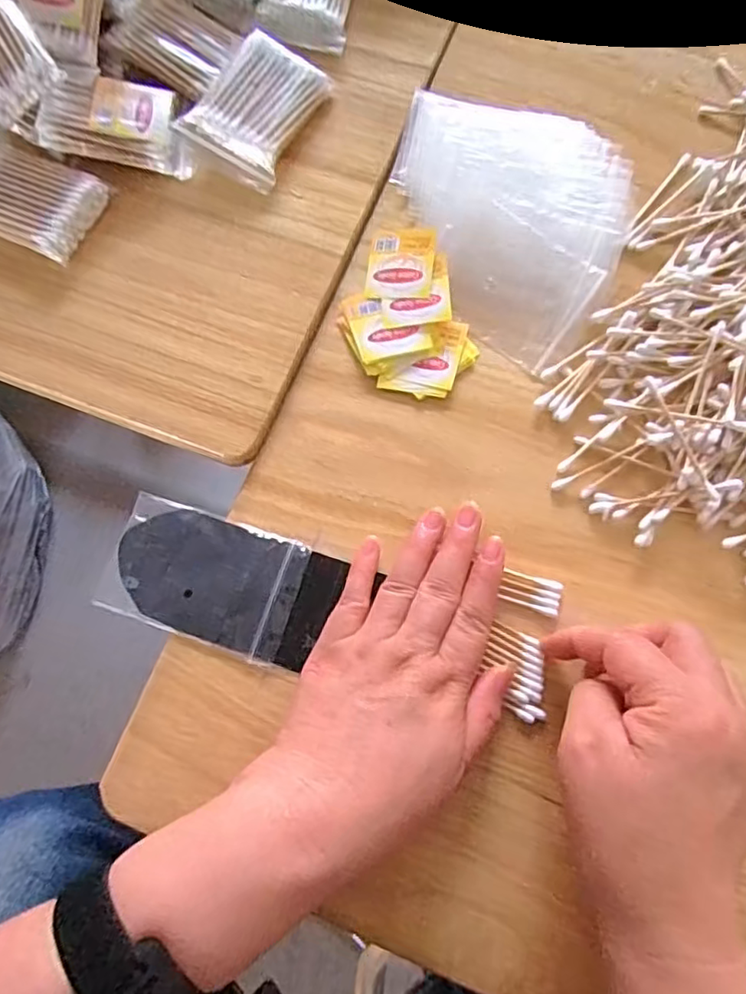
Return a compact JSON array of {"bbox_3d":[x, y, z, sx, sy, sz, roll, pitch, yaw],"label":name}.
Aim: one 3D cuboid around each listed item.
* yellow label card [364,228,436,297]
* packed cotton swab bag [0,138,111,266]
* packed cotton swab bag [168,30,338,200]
[{"bbox_3d":[0.017,-0.137,0.355,0.039,0.007,0.044,4,83,15],"label":"yellow label card"},{"bbox_3d":[-0.203,-0.177,0.362,0.073,0.018,0.055,25,77,7],"label":"packed cotton swab bag"},{"bbox_3d":[-0.070,-0.238,0.372,0.060,0.011,0.085,31,82,-8],"label":"packed cotton swab bag"}]

